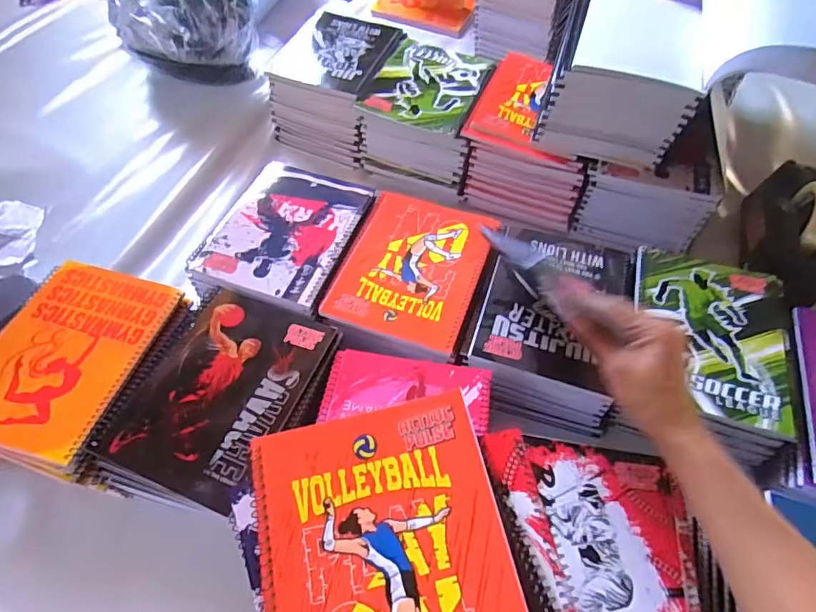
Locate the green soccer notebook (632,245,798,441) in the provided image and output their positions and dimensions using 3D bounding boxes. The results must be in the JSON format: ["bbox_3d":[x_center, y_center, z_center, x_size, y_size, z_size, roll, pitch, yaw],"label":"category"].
[{"bbox_3d":[0.319,0.023,0.522,0.158,0.008,0.195,18,56,12],"label":"green soccer notebook"}]

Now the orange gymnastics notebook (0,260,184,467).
[{"bbox_3d":[-0.343,0.044,0.495,0.153,0.007,0.198,13,55,8],"label":"orange gymnastics notebook"}]

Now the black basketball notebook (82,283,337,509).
[{"bbox_3d":[-0.178,0.079,0.481,0.150,0.013,0.198,18,56,11],"label":"black basketball notebook"}]

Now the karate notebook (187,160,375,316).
[{"bbox_3d":[-0.147,-0.095,0.599,0.159,0.008,0.208,15,55,9],"label":"karate notebook"}]

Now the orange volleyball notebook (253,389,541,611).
[{"bbox_3d":[-0.006,0.162,0.300,0.152,0.019,0.199,-14,62,-2],"label":"orange volleyball notebook"}]

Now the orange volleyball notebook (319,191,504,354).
[{"bbox_3d":[0.009,-0.048,0.575,0.155,0.010,0.199,16,55,10],"label":"orange volleyball notebook"}]

